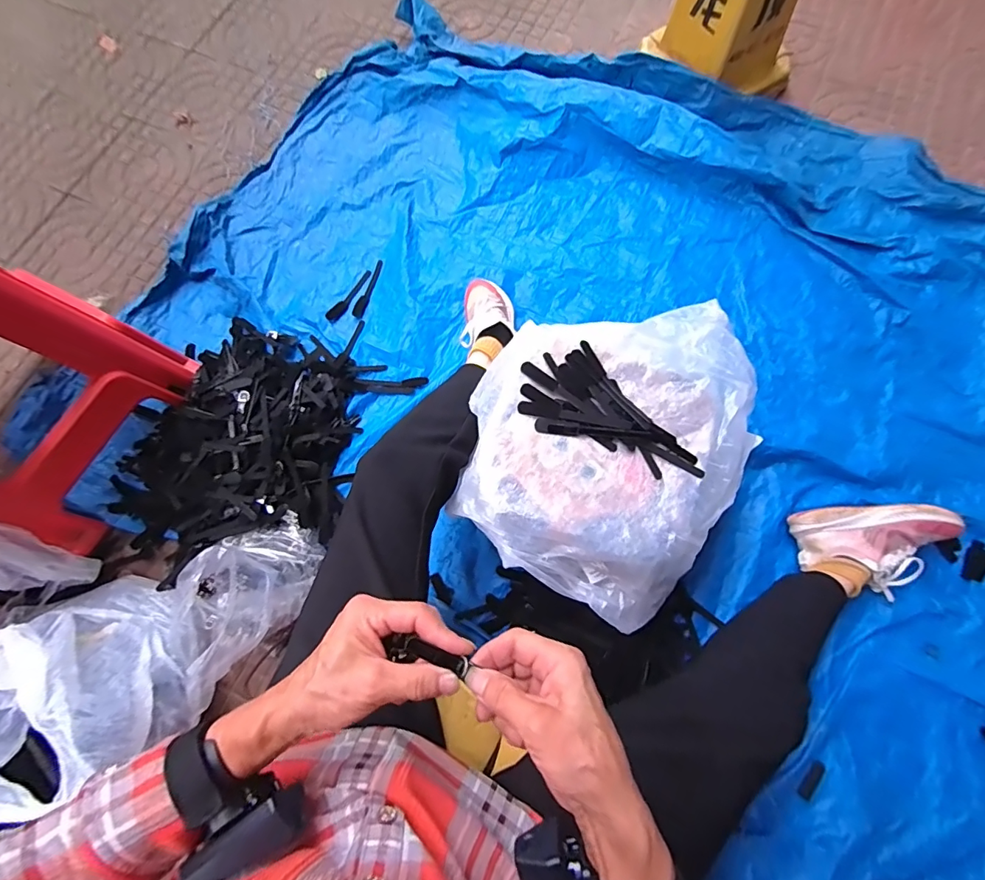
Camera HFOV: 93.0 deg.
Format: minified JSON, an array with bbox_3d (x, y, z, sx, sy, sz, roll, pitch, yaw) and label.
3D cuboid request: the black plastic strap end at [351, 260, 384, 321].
[{"bbox_3d":[-0.258,-0.315,0.976,0.024,0.006,0.141,16,73,7],"label":"black plastic strap end"}]

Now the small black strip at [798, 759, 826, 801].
[{"bbox_3d":[0.476,0.507,0.698,0.020,0.005,0.057,36,77,12],"label":"small black strip"}]

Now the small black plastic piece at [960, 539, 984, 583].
[{"bbox_3d":[0.805,0.203,0.776,0.041,0.012,0.067,33,76,11],"label":"small black plastic piece"}]

